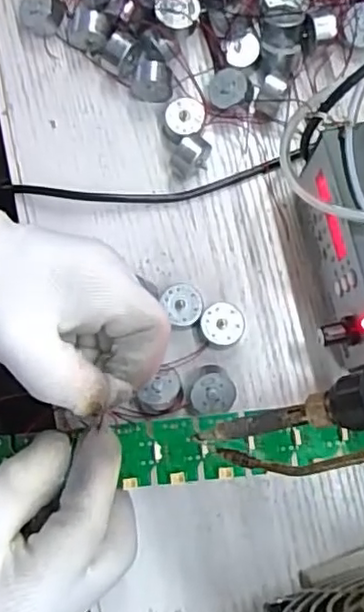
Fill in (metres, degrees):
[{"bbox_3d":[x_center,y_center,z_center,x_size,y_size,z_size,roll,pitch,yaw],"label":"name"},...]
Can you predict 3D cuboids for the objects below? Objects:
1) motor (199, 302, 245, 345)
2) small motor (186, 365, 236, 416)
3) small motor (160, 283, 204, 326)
[{"bbox_3d":[0.021,0.010,0.338,0.023,0.014,0.022,0,79,0],"label":"motor"},{"bbox_3d":[0.015,0.046,0.327,0.023,0.020,0.025,0,79,0],"label":"small motor"},{"bbox_3d":[0.001,0.000,0.339,0.021,0.013,0.023,0,79,0],"label":"small motor"}]

